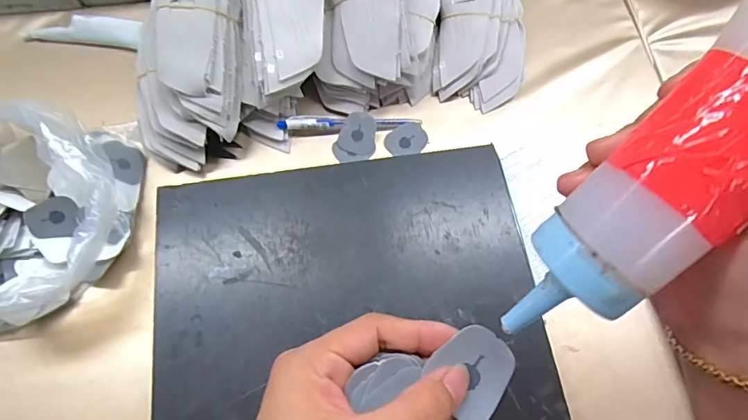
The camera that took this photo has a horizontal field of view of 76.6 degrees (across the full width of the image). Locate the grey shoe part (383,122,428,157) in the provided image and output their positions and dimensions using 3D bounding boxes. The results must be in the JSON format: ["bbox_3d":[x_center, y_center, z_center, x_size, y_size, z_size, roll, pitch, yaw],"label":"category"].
[{"bbox_3d":[0.031,-0.068,0.456,0.040,0.006,0.030,-11,71,-5],"label":"grey shoe part"}]

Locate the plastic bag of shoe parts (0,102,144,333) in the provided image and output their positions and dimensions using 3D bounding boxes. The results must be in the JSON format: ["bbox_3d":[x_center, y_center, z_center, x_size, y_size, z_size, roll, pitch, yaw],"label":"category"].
[{"bbox_3d":[-0.271,0.005,0.382,0.126,0.079,0.174,2,71,0],"label":"plastic bag of shoe parts"}]

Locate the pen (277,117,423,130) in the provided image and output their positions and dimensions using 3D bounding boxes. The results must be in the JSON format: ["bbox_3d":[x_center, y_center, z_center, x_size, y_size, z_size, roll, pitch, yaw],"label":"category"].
[{"bbox_3d":[-0.023,-0.086,0.457,0.135,0.010,0.013,-4,71,-2],"label":"pen"}]

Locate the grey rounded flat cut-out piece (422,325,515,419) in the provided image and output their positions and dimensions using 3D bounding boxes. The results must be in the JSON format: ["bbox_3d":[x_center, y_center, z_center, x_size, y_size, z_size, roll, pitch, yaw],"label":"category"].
[{"bbox_3d":[0.045,0.071,0.210,0.036,0.004,0.034,-41,76,-14],"label":"grey rounded flat cut-out piece"}]

